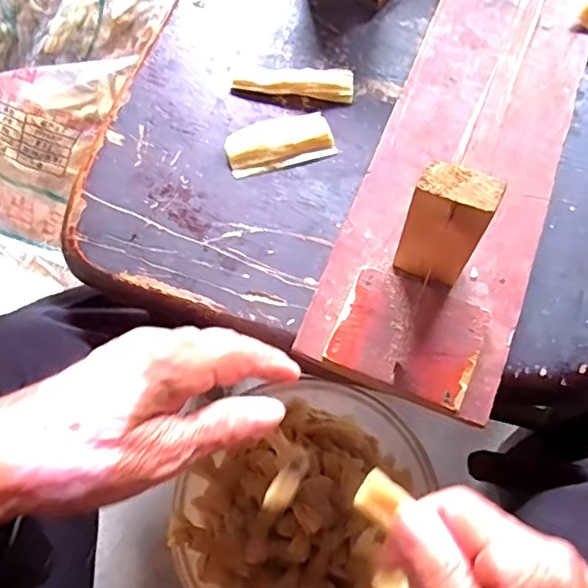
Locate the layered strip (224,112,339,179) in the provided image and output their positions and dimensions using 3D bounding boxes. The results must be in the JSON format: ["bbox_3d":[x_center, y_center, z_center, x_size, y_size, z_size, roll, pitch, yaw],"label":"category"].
[{"bbox_3d":[-0.011,-0.109,0.424,0.074,0.009,0.041,-14,69,-3],"label":"layered strip"}]

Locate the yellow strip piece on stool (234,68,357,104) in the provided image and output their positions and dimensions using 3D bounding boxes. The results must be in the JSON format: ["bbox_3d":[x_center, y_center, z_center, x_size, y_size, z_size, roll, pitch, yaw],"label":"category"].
[{"bbox_3d":[0.000,-0.156,0.438,0.087,0.010,0.023,4,69,4],"label":"yellow strip piece on stool"}]

